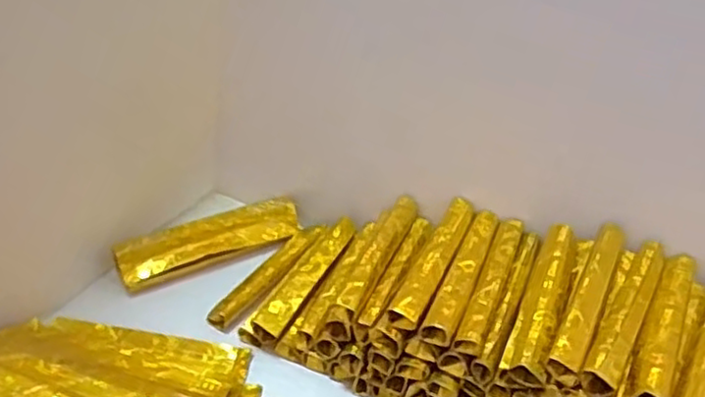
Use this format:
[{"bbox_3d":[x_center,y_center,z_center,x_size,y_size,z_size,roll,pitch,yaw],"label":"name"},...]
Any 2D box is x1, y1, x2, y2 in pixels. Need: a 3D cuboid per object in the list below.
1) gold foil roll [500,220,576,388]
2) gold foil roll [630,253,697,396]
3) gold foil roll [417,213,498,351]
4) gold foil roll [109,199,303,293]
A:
[{"bbox_3d":[0.121,0.061,0.432,0.025,0.023,0.120,17,39,15],"label":"gold foil roll"},{"bbox_3d":[0.189,0.076,0.410,0.021,0.016,0.126,22,41,21],"label":"gold foil roll"},{"bbox_3d":[0.077,0.048,0.465,0.020,0.014,0.131,18,40,16],"label":"gold foil roll"},{"bbox_3d":[-0.114,0.033,0.551,0.149,0.030,0.027,-19,44,-28],"label":"gold foil roll"}]

